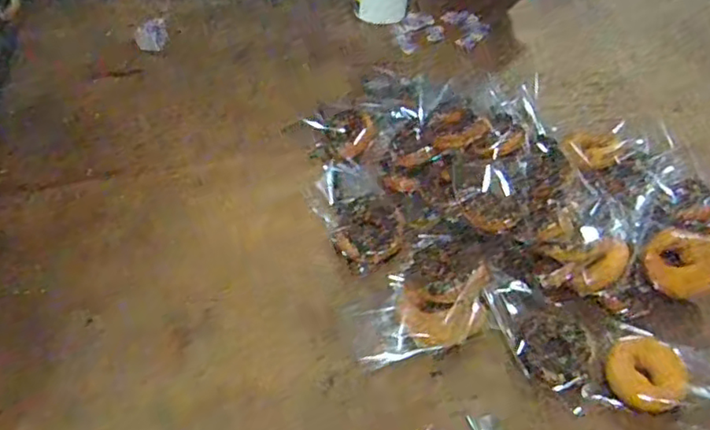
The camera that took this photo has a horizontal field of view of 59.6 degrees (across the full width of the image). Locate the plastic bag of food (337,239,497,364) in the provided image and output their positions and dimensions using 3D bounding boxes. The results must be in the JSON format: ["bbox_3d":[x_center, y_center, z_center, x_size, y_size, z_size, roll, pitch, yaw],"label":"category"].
[{"bbox_3d":[0.079,0.104,0.759,0.188,0.054,0.134,-18,51,-18],"label":"plastic bag of food"}]

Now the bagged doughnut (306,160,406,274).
[{"bbox_3d":[0.000,-0.006,0.886,0.099,0.034,0.203,-17,50,-17],"label":"bagged doughnut"}]

